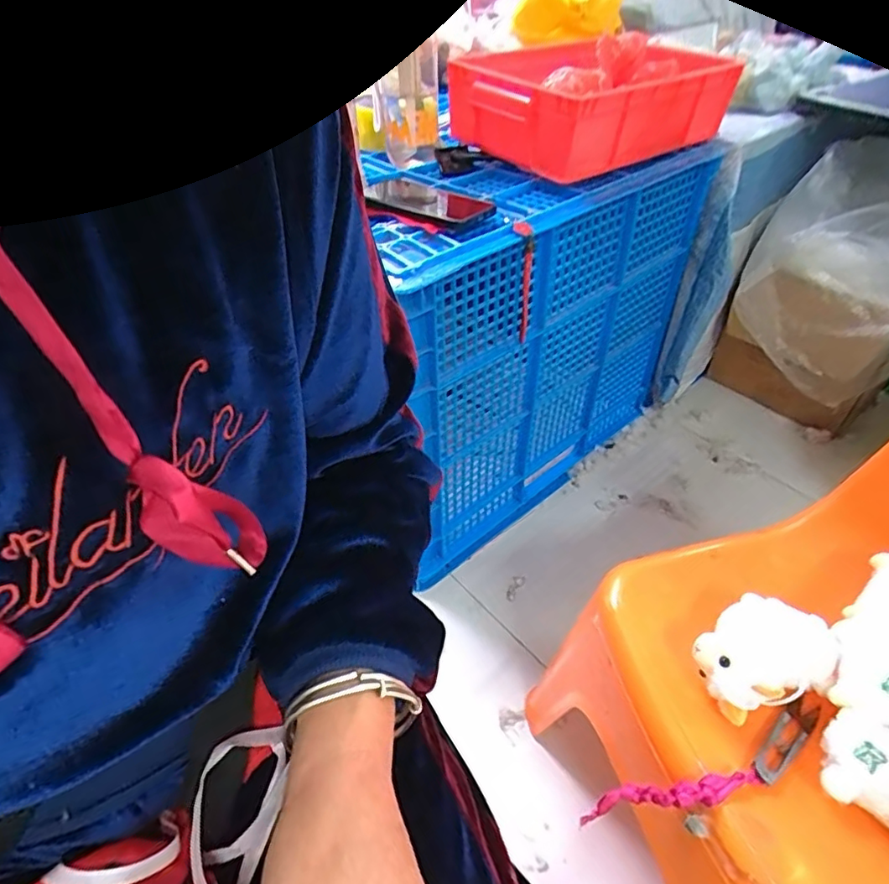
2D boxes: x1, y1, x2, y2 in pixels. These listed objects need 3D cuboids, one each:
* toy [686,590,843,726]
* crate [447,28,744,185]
[{"bbox_3d":[0.262,0.172,0.460,0.118,0.045,0.079,-21,47,-19],"label":"toy"},{"bbox_3d":[0.212,-0.472,0.772,0.345,0.109,0.214,-29,50,-26],"label":"crate"}]

